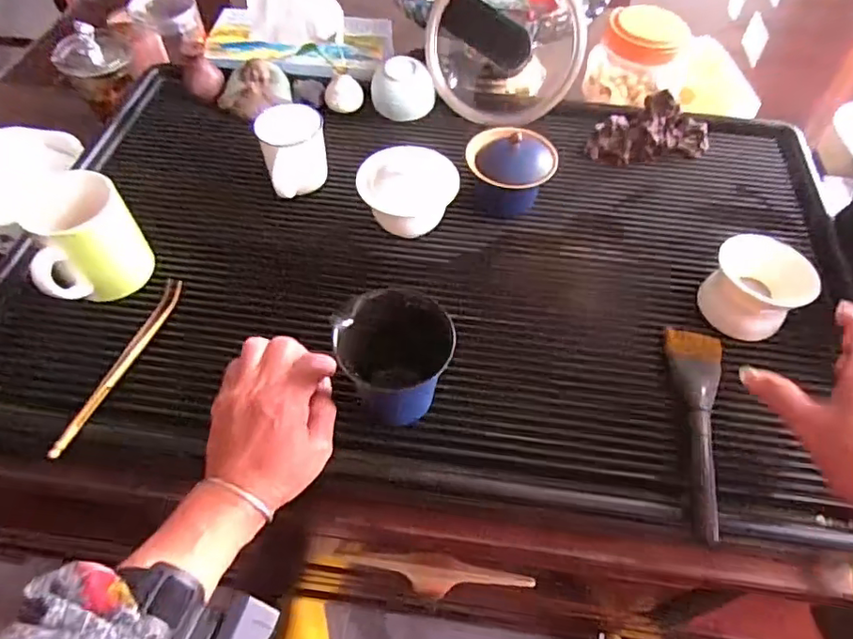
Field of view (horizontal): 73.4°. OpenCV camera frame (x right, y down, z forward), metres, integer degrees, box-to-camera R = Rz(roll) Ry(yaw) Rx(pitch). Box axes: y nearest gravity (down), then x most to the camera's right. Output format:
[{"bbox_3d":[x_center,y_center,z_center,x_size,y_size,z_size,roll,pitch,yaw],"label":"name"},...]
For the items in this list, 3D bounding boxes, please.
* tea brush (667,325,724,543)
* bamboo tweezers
[{"bbox_3d":[0.211,0.081,0.442,0.043,0.020,0.176,11,55,7],"label":"tea brush"},{"bbox_3d":[-0.251,0.035,0.469,0.009,0.016,0.168,17,56,11],"label":"bamboo tweezers"}]

